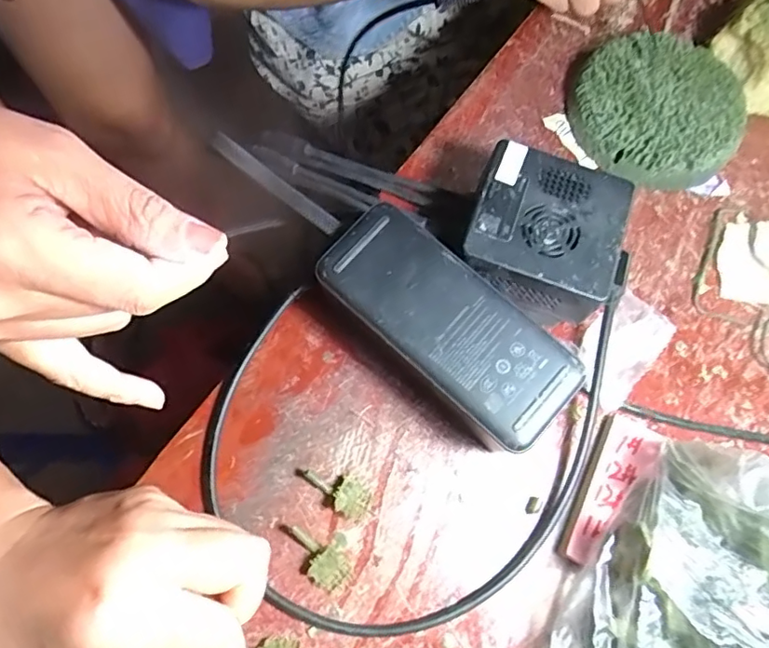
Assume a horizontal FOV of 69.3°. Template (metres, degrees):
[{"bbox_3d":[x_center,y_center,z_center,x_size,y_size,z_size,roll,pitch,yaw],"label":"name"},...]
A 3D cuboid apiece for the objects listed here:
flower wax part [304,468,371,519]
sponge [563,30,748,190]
[{"bbox_3d":[-0.022,0.081,0.276,0.016,0.008,0.033,-42,77,-15],"label":"flower wax part"},{"bbox_3d":[0.176,-0.139,0.354,0.106,0.023,0.108,1,71,-2],"label":"sponge"}]

